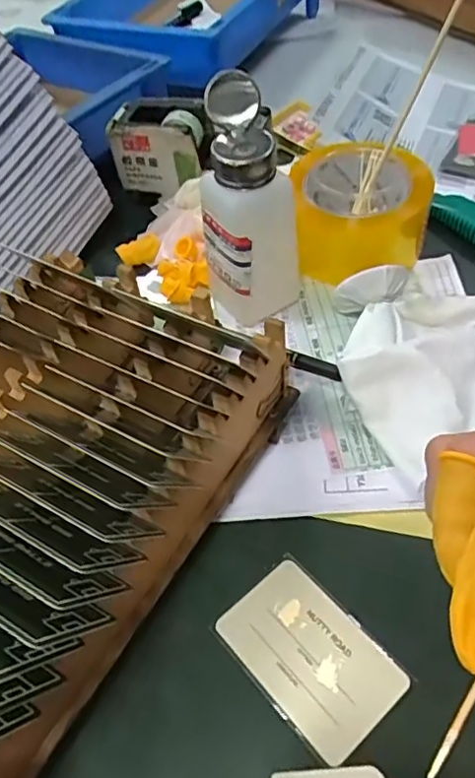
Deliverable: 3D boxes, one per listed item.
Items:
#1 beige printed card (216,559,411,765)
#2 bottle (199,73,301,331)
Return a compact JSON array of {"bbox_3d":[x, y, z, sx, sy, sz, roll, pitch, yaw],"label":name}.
[{"bbox_3d":[0.035,0.131,0.295,0.054,0.004,0.084,-37,57,-21],"label":"beige printed card"},{"bbox_3d":[0.005,-0.120,0.402,0.058,0.144,0.063,-34,56,-19],"label":"bottle"}]

